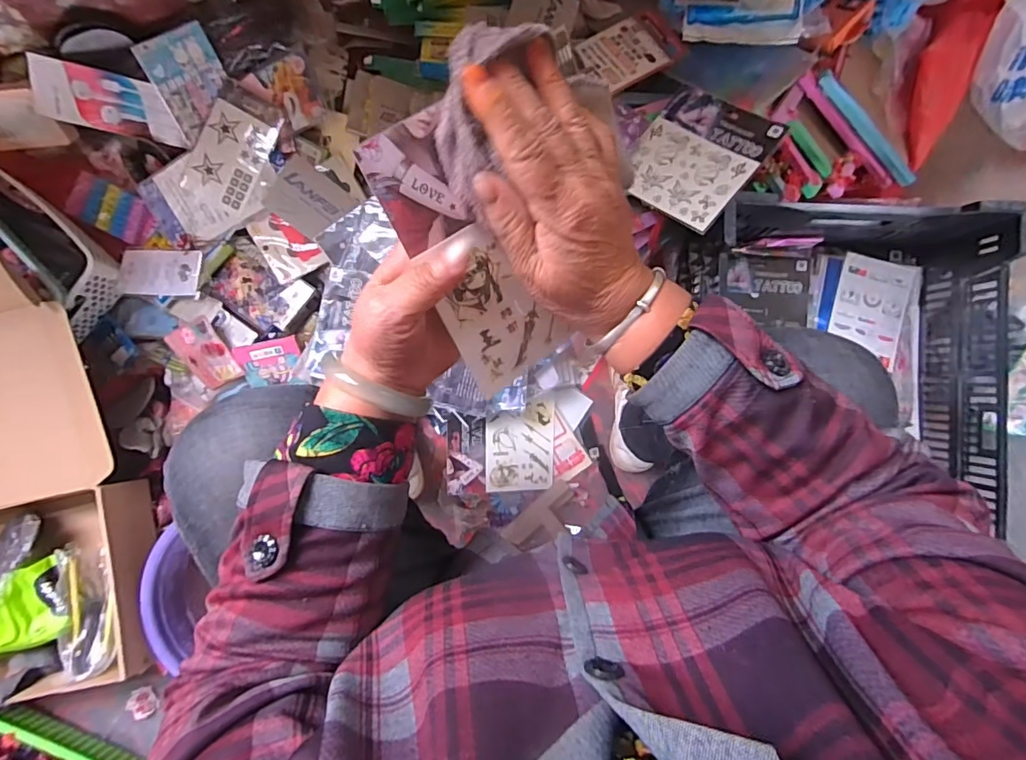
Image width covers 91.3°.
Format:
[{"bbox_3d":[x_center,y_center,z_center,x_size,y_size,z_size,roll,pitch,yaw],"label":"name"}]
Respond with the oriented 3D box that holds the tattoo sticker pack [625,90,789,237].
[{"bbox_3d":[0.242,-0.297,0.667,0.152,0.009,0.178,39,88,25],"label":"tattoo sticker pack"}]

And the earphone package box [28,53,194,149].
[{"bbox_3d":[-0.565,-0.389,0.707,0.196,0.012,0.075,10,116,-11],"label":"earphone package box"}]

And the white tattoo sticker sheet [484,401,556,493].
[{"bbox_3d":[0.012,0.105,0.796,0.109,0.005,0.139,0,91,-12],"label":"white tattoo sticker sheet"}]

